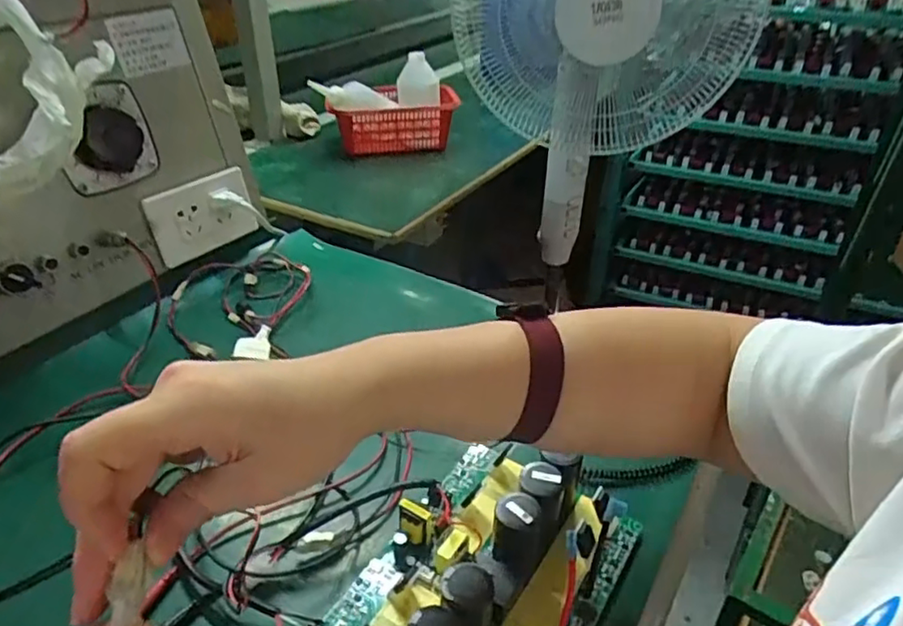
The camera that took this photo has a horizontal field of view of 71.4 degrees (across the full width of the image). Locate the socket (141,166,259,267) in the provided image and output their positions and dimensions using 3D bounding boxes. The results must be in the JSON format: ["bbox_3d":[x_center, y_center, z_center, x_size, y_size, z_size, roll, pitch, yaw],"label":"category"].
[{"bbox_3d":[-0.258,-0.103,0.656,0.108,0.070,0.011,-32,30,-32],"label":"socket"}]

